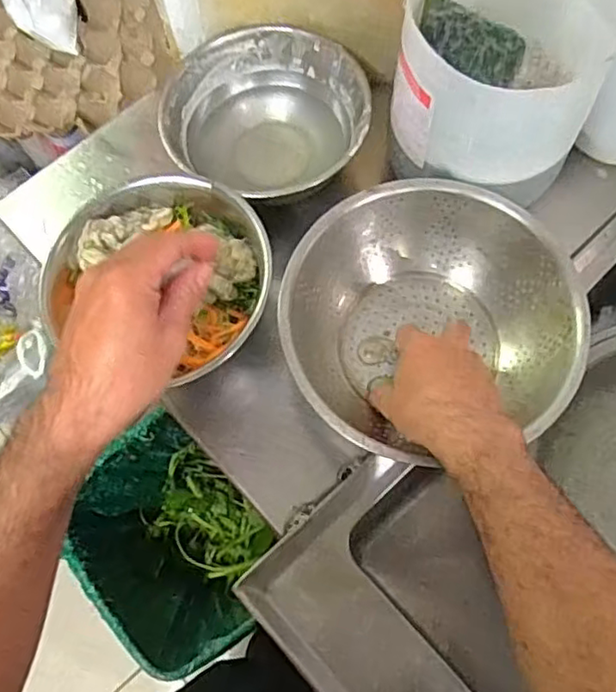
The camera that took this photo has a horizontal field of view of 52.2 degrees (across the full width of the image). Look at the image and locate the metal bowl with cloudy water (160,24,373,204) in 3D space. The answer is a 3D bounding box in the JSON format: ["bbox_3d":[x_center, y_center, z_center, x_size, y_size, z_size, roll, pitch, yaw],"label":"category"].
[{"bbox_3d":[-0.034,-0.188,0.549,0.165,0.078,0.153,-1,69,1],"label":"metal bowl with cloudy water"}]

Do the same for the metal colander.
[{"bbox_3d":[0.088,-0.018,0.476,0.204,0.078,0.196,-1,69,1],"label":"metal colander"}]

